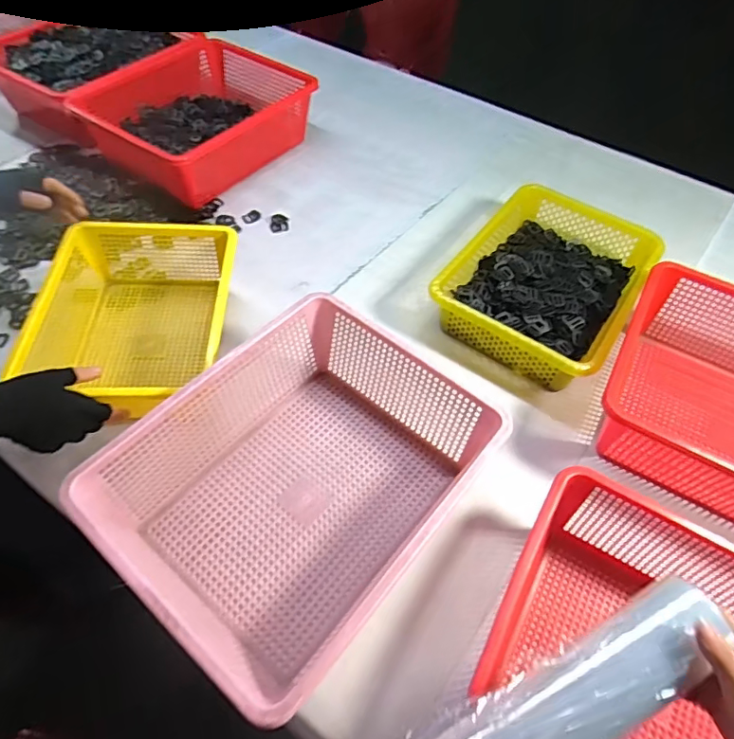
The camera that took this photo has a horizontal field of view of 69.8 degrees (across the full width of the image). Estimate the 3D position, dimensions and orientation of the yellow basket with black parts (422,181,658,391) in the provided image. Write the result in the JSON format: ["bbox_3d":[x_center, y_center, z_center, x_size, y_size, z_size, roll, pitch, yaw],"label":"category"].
[{"bbox_3d":[0.284,-0.140,0.831,0.250,0.093,0.340,30,58,18],"label":"yellow basket with black parts"}]

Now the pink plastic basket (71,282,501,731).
[{"bbox_3d":[-0.071,0.125,0.594,0.303,0.134,0.374,36,60,21],"label":"pink plastic basket"}]

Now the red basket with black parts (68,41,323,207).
[{"bbox_3d":[-0.320,-0.501,1.044,0.324,0.118,0.391,32,58,19],"label":"red basket with black parts"}]

